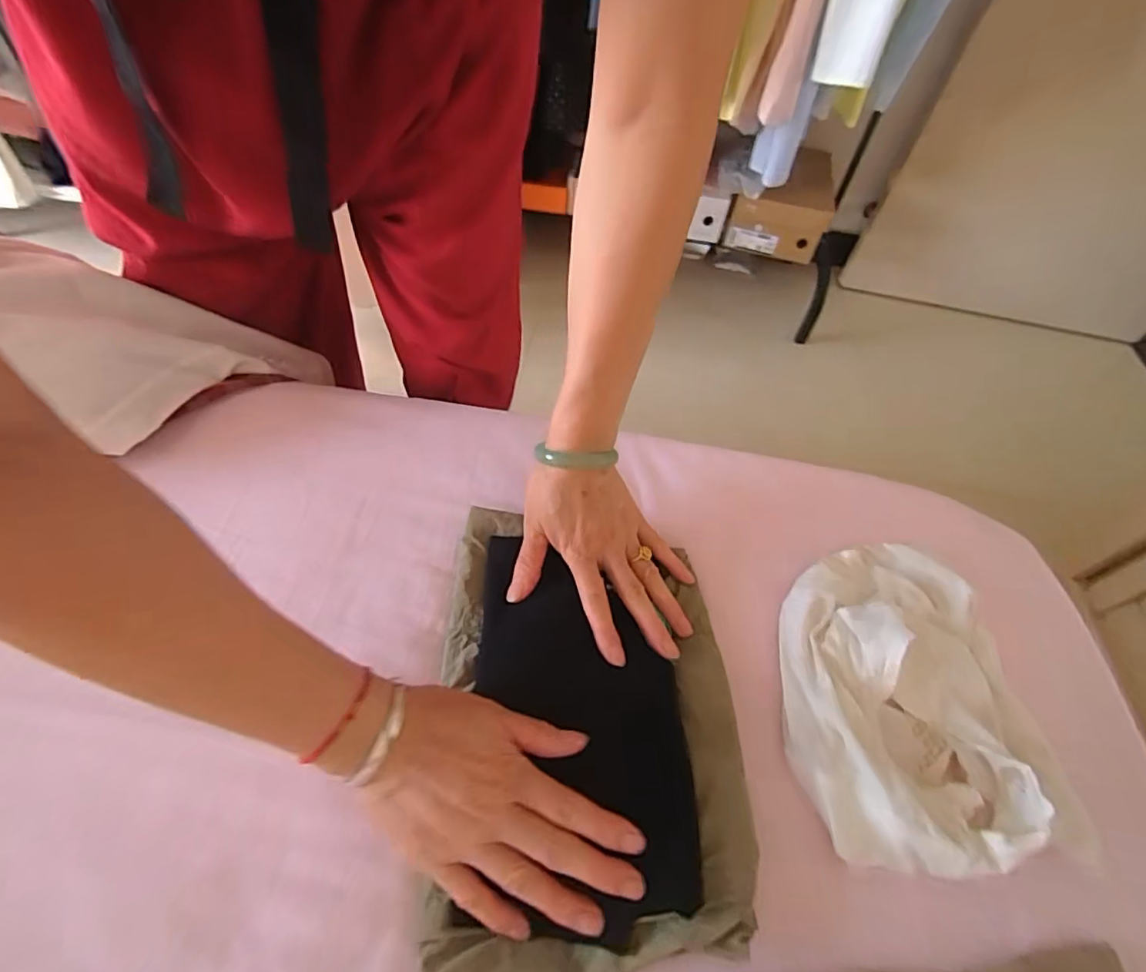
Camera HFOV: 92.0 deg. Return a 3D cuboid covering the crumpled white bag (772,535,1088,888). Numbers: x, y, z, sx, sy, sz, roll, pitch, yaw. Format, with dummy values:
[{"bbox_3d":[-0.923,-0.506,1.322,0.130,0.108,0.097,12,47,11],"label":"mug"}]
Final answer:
[{"bbox_3d":[0.231,0.136,0.389,0.174,0.048,0.222,0,53,-4],"label":"crumpled white bag"}]

